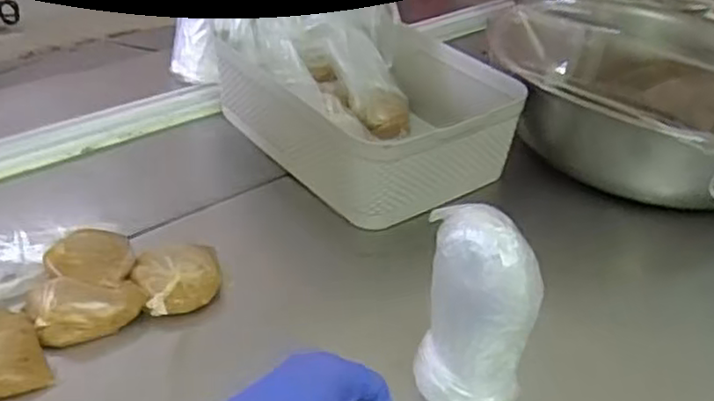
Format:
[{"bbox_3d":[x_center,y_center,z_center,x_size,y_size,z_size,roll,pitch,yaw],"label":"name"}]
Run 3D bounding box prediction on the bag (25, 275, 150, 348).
[{"bbox_3d":[-0.289,0.109,0.753,0.111,0.042,0.074,-14,38,-25],"label":"bag"}]

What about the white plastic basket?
[{"bbox_3d":[0.010,-0.133,1.074,0.278,0.150,0.393,-21,42,-33],"label":"white plastic basket"}]

